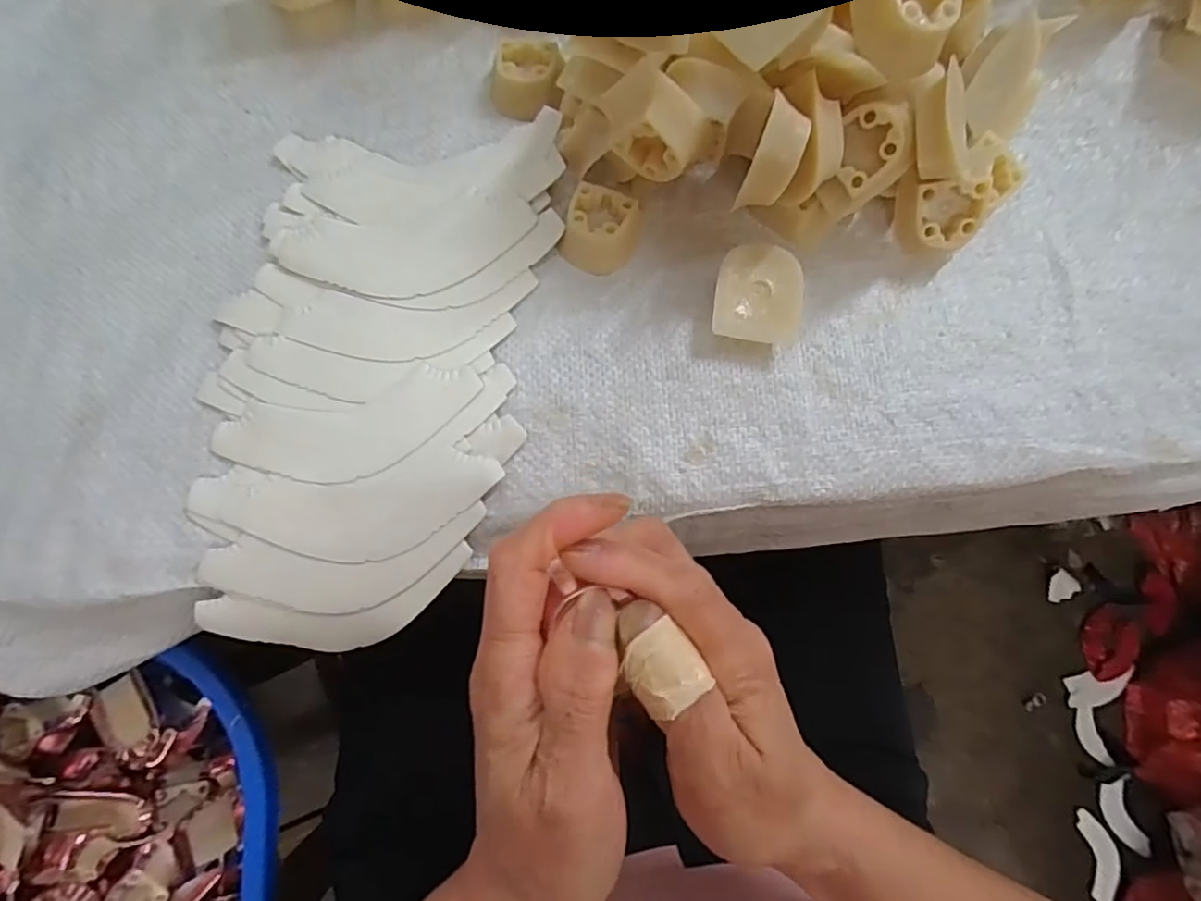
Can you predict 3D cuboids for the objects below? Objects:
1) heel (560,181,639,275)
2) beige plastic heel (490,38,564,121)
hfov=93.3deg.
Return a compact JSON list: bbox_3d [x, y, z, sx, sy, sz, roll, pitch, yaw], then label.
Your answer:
[{"bbox_3d":[0.001,-0.106,0.274,0.033,0.017,0.037,17,77,3],"label":"heel"},{"bbox_3d":[-0.037,-0.194,0.295,0.035,0.016,0.040,7,76,1],"label":"beige plastic heel"}]

